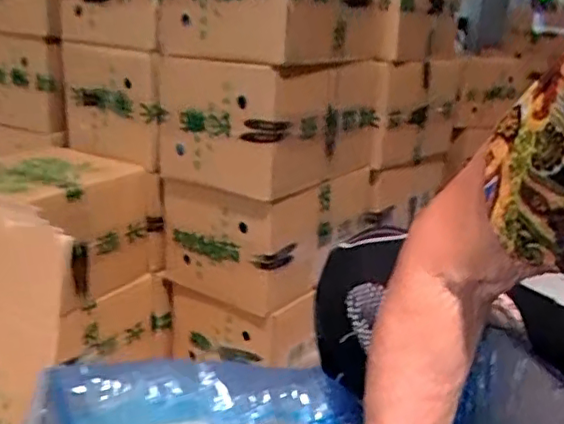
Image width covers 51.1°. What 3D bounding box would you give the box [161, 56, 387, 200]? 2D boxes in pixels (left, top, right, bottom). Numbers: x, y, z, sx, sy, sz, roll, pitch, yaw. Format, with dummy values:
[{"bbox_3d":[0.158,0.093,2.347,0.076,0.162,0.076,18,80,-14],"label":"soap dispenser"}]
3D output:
[{"bbox_3d":[-0.017,-0.142,0.927,0.202,0.171,0.344,16,18,34],"label":"box"}]

